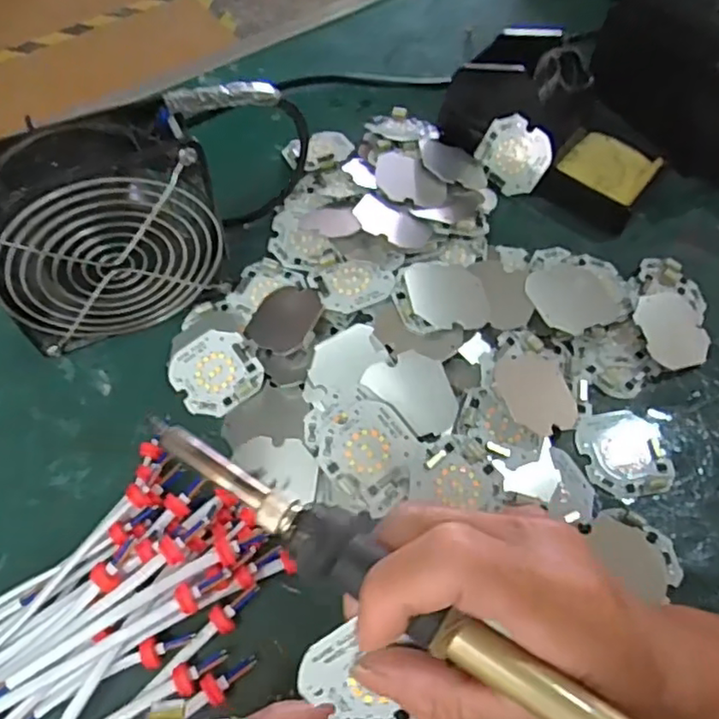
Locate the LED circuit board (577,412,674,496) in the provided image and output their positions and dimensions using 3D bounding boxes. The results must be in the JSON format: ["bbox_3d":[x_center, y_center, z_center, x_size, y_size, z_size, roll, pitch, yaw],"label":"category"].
[{"bbox_3d":[0.145,0.050,0.339,0.044,0.004,0.048,-8,61,-6],"label":"LED circuit board"}]

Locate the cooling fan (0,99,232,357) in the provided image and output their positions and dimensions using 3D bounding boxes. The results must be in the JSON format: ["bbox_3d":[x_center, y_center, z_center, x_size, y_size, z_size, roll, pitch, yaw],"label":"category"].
[{"bbox_3d":[-0.136,-0.065,0.334,0.115,0.121,0.045,-23,63,-13],"label":"cooling fan"}]

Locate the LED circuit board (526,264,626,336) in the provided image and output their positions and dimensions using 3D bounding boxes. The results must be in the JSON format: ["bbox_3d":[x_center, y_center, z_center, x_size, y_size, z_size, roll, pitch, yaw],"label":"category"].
[{"bbox_3d":[0.128,-0.038,0.372,0.060,0.004,0.048,-21,61,-24],"label":"LED circuit board"}]

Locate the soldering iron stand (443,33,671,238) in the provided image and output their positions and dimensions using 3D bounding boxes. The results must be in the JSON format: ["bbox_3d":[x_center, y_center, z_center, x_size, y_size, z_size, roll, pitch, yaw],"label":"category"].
[{"bbox_3d":[0.136,-0.165,0.422,0.143,0.075,0.088,33,65,16],"label":"soldering iron stand"}]

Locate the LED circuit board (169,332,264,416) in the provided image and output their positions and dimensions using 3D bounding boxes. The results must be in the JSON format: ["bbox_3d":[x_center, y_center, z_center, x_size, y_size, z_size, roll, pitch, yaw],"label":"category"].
[{"bbox_3d":[-0.082,0.007,0.357,0.047,0.009,0.046,-34,66,-19],"label":"LED circuit board"}]

